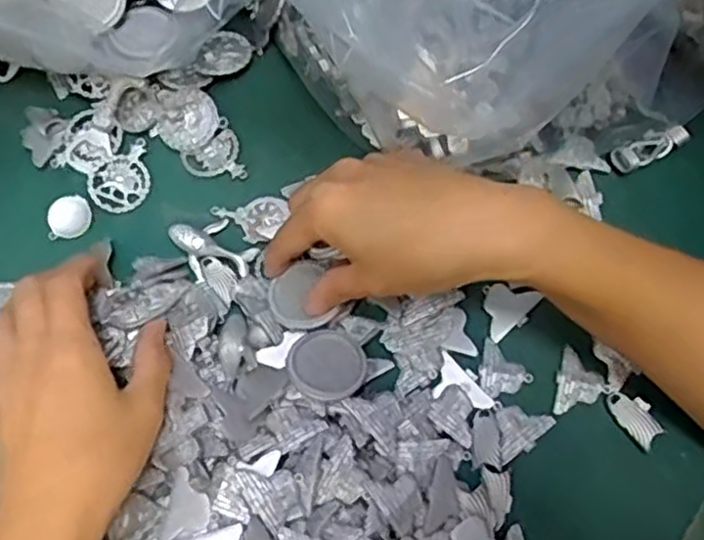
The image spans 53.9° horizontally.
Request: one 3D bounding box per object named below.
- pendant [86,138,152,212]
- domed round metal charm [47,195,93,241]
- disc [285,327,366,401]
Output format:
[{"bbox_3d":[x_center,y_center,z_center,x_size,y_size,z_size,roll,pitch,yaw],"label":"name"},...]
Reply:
[{"bbox_3d":[-0.134,-0.053,0.407,0.041,0.004,0.033,-35,74,-11],"label":"pendant"},{"bbox_3d":[-0.163,-0.030,0.398,0.024,0.009,0.023,0,71,0],"label":"domed round metal charm"},{"bbox_3d":[-0.012,0.047,0.349,0.038,0.006,0.037,0,71,0],"label":"disc"}]

